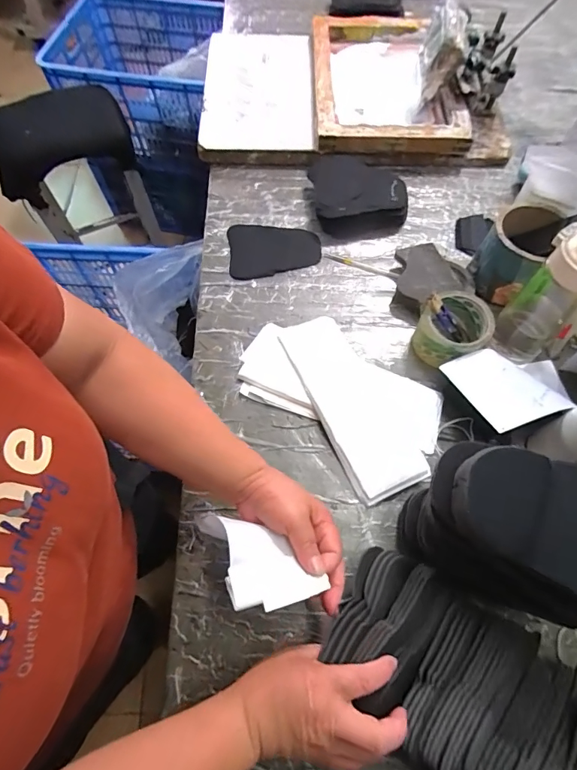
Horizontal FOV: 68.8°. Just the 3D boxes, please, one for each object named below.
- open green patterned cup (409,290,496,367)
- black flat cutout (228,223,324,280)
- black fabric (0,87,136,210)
[{"bbox_3d":[0.228,-0.078,0.585,0.088,0.073,0.092,0,65,0],"label":"open green patterned cup"},{"bbox_3d":[-0.022,-0.219,0.680,0.145,0.010,0.098,-5,65,-2],"label":"black flat cutout"},{"bbox_3d":[-0.612,-0.637,1.140,0.363,0.180,0.117,-21,67,-10],"label":"black fabric"}]

